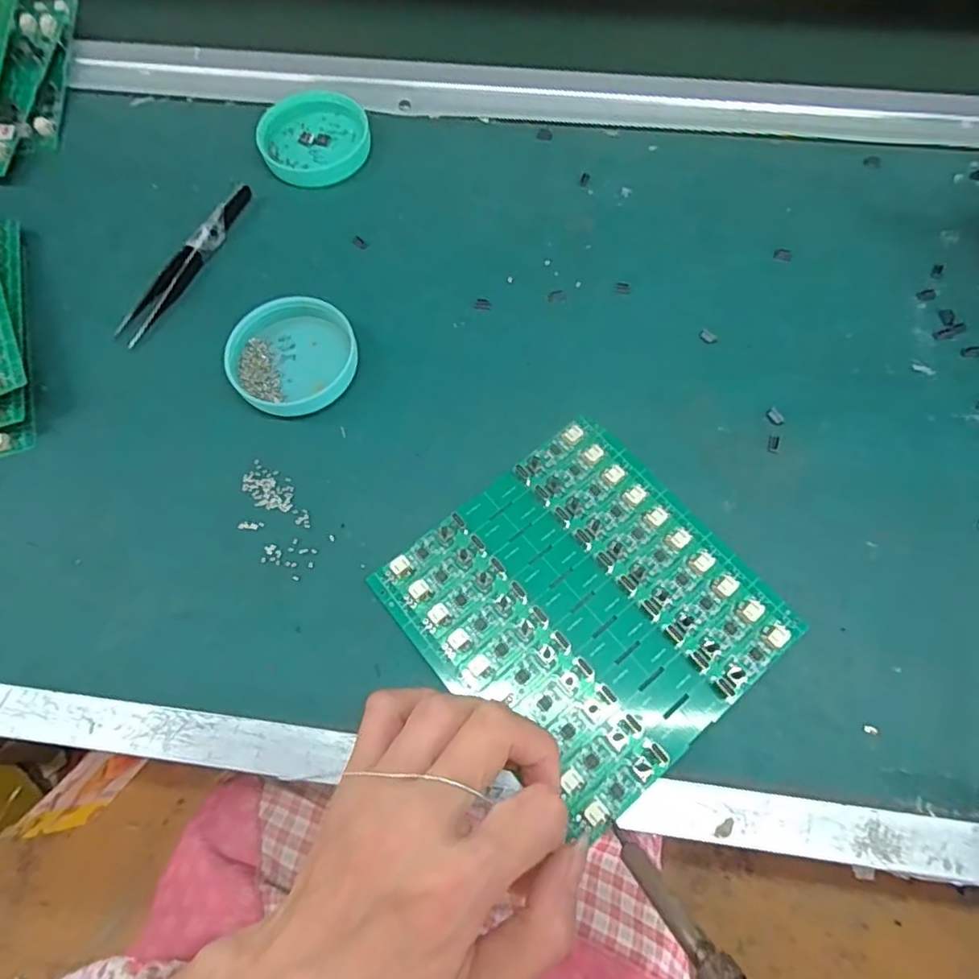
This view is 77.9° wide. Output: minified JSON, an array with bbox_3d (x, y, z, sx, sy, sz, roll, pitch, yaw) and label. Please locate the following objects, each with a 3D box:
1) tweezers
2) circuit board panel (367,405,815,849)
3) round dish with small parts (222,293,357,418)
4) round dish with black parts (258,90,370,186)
[{"bbox_3d":[-0.169,-0.130,0.343,0.014,0.011,0.116,26,71,12],"label":"tweezers"},{"bbox_3d":[0.042,0.050,0.266,0.130,0.007,0.140,-39,71,-13],"label":"circuit board panel"},{"bbox_3d":[-0.102,-0.070,0.315,0.062,0.016,0.062,-1,67,2],"label":"round dish with small parts"},{"bbox_3d":[-0.109,-0.220,0.377,0.066,0.015,0.063,-1,67,2],"label":"round dish with black parts"}]

